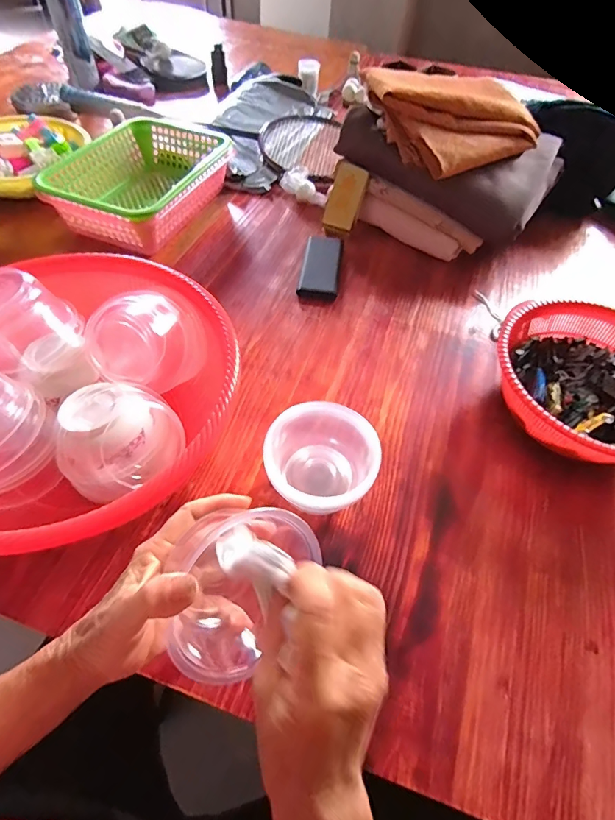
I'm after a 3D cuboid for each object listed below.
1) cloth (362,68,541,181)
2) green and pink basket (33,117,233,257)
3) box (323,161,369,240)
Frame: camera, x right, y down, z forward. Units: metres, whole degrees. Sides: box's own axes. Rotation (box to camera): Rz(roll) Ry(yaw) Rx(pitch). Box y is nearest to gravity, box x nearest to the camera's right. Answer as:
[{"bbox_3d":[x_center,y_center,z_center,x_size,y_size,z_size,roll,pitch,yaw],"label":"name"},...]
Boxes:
[{"bbox_3d":[0.235,-0.472,0.691,0.241,0.072,0.207,-15,57,-15],"label":"cloth"},{"bbox_3d":[-0.274,-0.395,0.747,0.209,0.093,0.292,22,57,12],"label":"green and pink basket"},{"bbox_3d":[0.065,-0.364,0.749,0.059,0.123,0.024,18,13,9],"label":"box"}]

